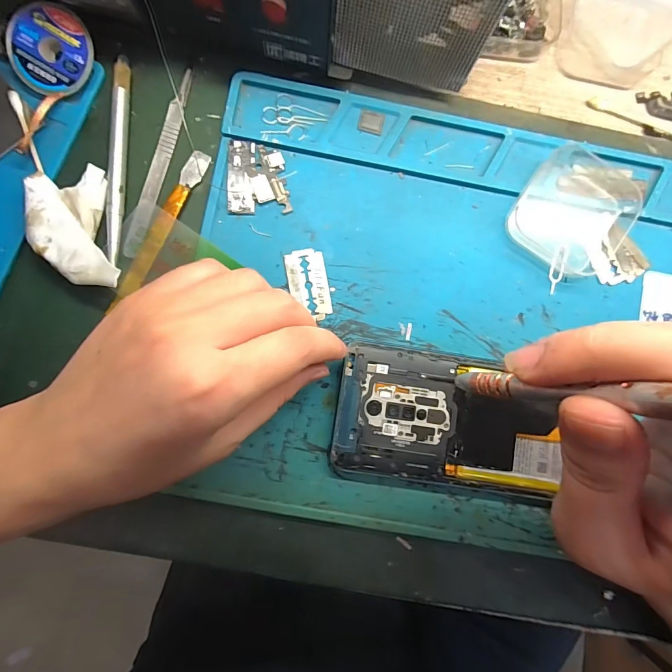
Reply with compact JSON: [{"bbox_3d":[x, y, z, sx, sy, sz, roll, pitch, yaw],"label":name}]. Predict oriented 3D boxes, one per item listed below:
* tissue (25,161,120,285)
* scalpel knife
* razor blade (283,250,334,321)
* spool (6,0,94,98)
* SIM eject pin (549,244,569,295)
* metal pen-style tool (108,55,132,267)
[{"bbox_3d":[-0.142,-0.057,0.203,0.038,0.016,0.070,-17,87,-4],"label":"tissue"},{"bbox_3d":[-0.103,-0.101,0.217,0.010,0.007,0.114,14,85,-2],"label":"scalpel knife"},{"bbox_3d":[-0.016,-0.030,0.217,0.023,0.004,0.041,-9,86,-4],"label":"razor blade"},{"bbox_3d":[-0.159,-0.158,0.208,0.042,0.015,0.043,0,87,-2],"label":"spool"},{"bbox_3d":[0.134,-0.040,0.225,0.008,0.004,0.031,16,85,-2],"label":"SIM eject pin"},{"bbox_3d":[-0.124,-0.101,0.213,0.009,0.005,0.119,0,86,-3],"label":"metal pen-style tool"}]

